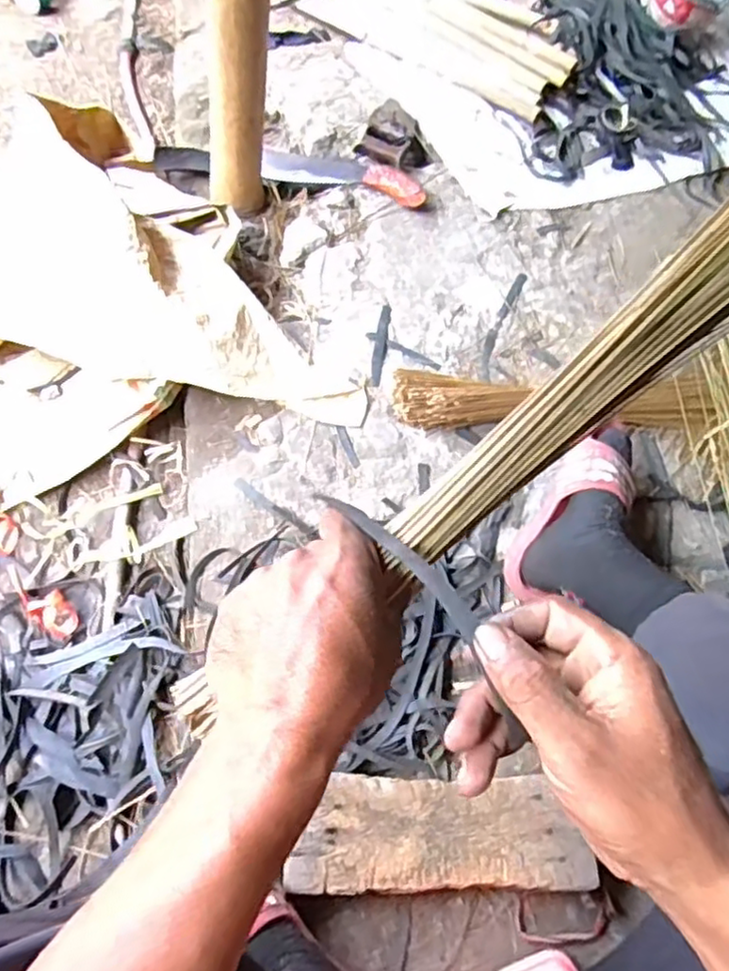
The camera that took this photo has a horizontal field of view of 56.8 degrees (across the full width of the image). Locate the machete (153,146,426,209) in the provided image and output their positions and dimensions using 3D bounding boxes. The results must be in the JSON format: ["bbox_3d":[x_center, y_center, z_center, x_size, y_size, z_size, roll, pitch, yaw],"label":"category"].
[{"bbox_3d":[-0.120,-0.539,1.113,0.454,0.042,0.110,10,67,2],"label":"machete"}]

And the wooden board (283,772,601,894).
[{"bbox_3d":[0.081,0.347,0.675,0.285,0.027,0.100,1,67,-2],"label":"wooden board"}]

